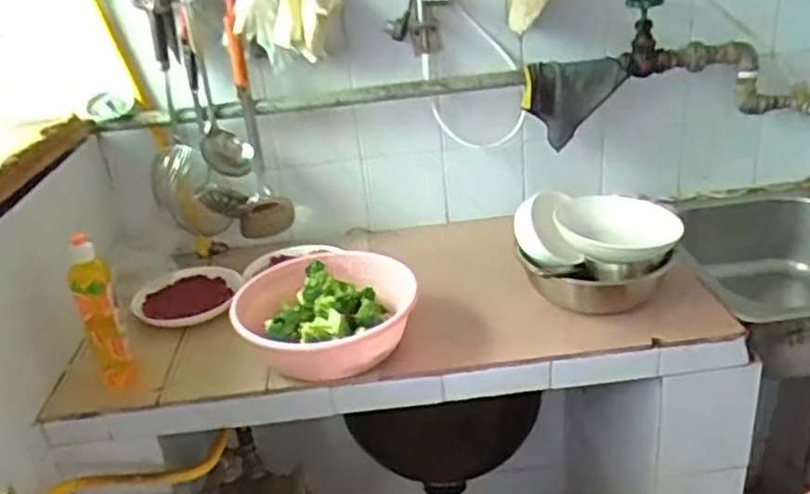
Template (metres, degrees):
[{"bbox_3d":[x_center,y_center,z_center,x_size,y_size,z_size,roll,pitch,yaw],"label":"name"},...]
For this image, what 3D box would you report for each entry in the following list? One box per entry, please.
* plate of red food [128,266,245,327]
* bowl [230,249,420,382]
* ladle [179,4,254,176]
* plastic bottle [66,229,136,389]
[{"bbox_3d":[-0.344,0.081,1.105,0.168,0.038,0.138,-3,26,4],"label":"plate of red food"},{"bbox_3d":[-0.113,0.079,0.986,0.236,0.092,0.252,-4,26,2],"label":"bowl"},{"bbox_3d":[-0.293,-0.234,1.089,0.073,0.249,0.052,-11,27,-11],"label":"ladle"},{"bbox_3d":[-0.396,0.082,0.912,0.045,0.203,0.047,-16,28,-21],"label":"plastic bottle"}]

